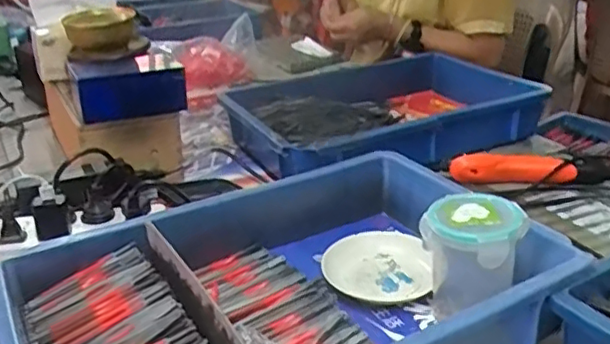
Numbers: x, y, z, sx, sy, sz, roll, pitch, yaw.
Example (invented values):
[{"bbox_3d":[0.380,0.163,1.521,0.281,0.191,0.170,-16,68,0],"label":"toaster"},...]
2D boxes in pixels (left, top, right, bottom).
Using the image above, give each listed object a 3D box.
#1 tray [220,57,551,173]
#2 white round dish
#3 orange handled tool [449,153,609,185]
[{"bbox_3d":[0.114,-0.087,0.950,0.437,0.073,0.285,-15,28,-25],"label":"tray"},{"bbox_3d":[0.072,0.093,0.632,0.105,0.013,0.109,-2,25,1],"label":"white round dish"},{"bbox_3d":[0.290,-0.005,0.804,0.204,0.031,0.048,-2,25,0],"label":"orange handled tool"}]

